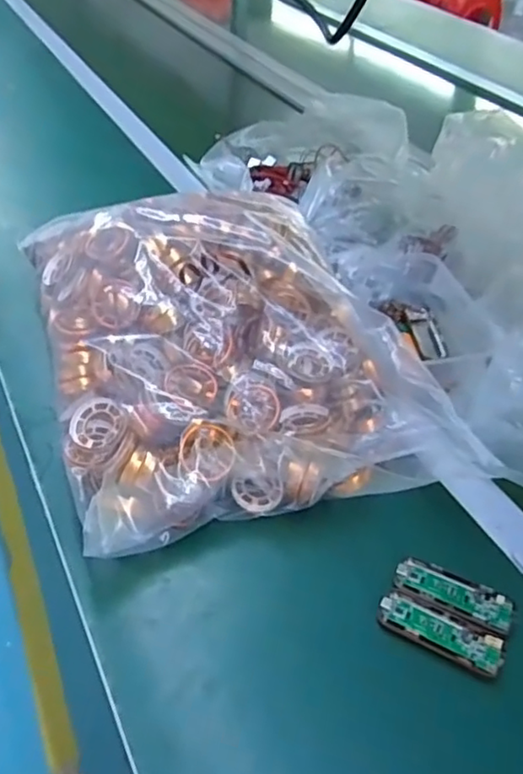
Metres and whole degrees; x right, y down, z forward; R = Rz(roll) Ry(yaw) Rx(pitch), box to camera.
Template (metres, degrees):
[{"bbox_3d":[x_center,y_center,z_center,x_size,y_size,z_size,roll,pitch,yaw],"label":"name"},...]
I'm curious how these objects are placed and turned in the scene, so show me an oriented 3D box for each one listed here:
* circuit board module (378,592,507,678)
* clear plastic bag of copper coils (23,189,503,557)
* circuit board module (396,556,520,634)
[{"bbox_3d":[0.122,0.166,0.416,0.084,0.007,0.029,22,47,18],"label":"circuit board module"},{"bbox_3d":[-0.028,-0.047,0.544,0.302,0.109,0.335,-11,46,-15],"label":"clear plastic bag of copper coils"},{"bbox_3d":[0.138,0.147,0.436,0.083,0.005,0.029,21,47,18],"label":"circuit board module"}]

